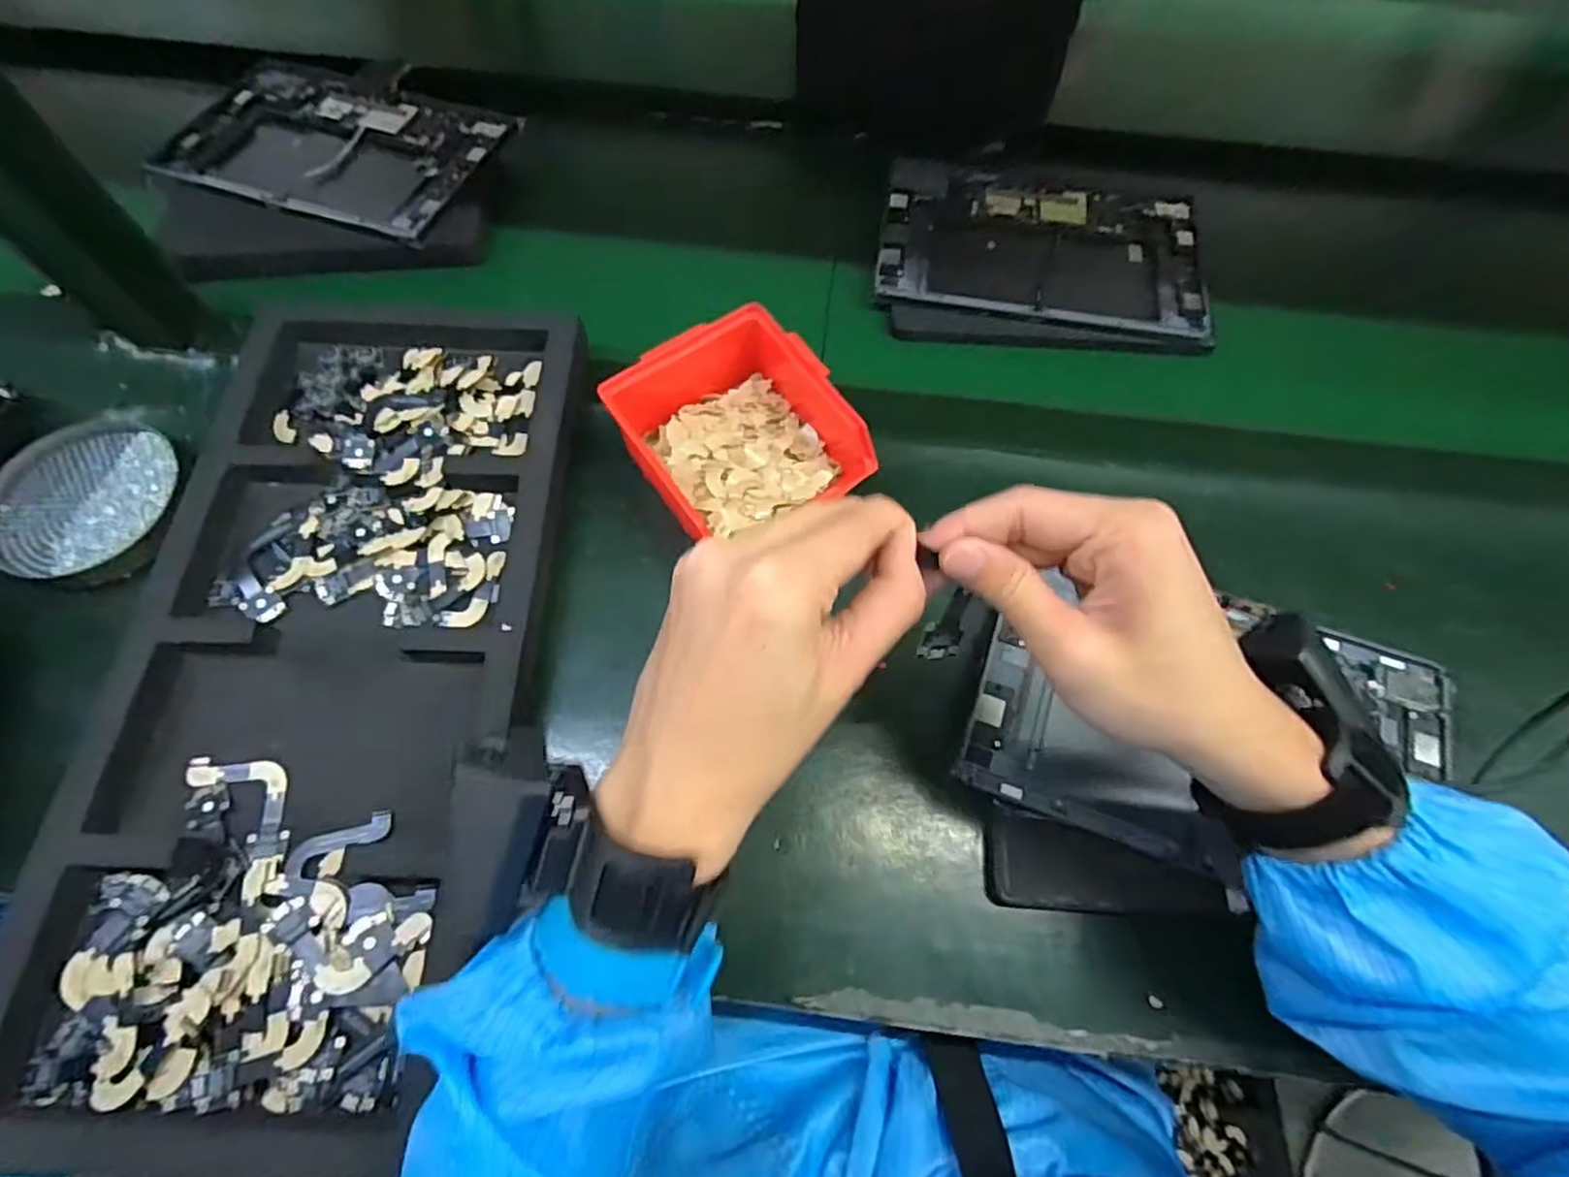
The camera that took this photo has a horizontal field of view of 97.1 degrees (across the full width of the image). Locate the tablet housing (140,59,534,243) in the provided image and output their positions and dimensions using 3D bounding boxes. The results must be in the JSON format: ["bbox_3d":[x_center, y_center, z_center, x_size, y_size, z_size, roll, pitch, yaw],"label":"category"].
[{"bbox_3d":[-0.375,-0.388,0.593,0.259,0.006,0.200,19,65,8],"label":"tablet housing"}]

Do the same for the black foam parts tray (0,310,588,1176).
[{"bbox_3d":[-0.260,0.029,0.405,0.225,0.042,0.501,2,64,0],"label":"black foam parts tray"}]

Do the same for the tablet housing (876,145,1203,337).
[{"bbox_3d":[0.212,-0.289,0.575,0.256,0.023,0.184,10,64,4],"label":"tablet housing"}]

